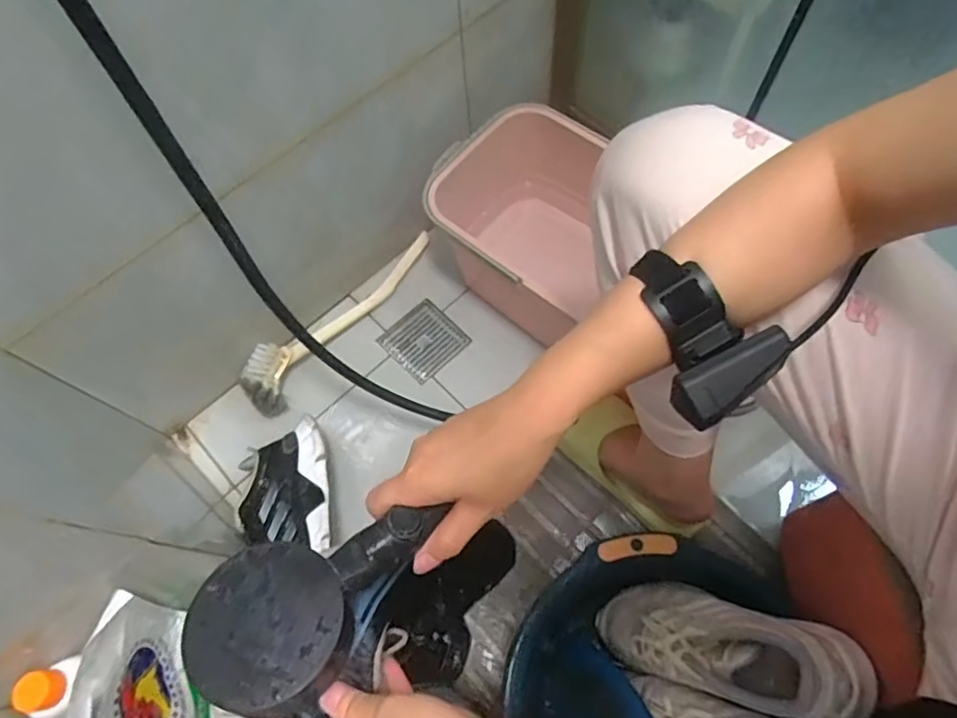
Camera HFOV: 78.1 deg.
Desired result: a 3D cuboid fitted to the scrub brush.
[{"bbox_3d":[-0.210,-0.073,0.883,0.074,0.058,0.366,33,72,14],"label":"scrub brush"}]

